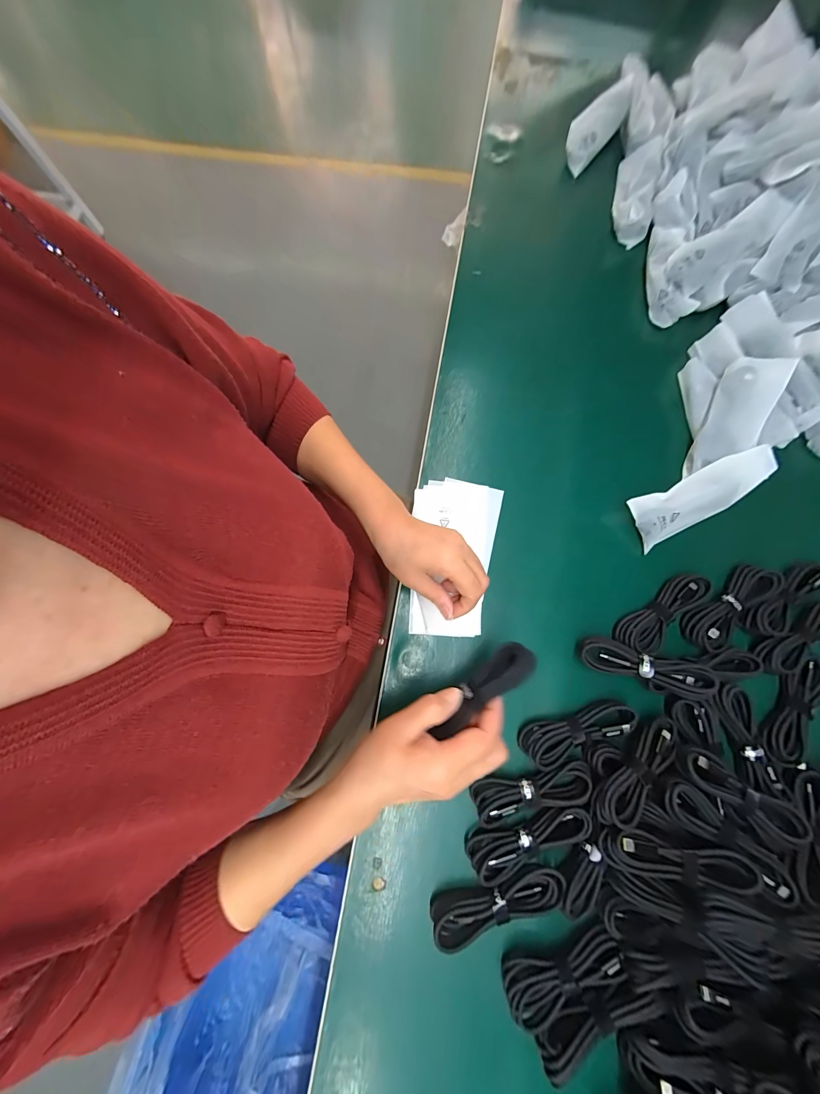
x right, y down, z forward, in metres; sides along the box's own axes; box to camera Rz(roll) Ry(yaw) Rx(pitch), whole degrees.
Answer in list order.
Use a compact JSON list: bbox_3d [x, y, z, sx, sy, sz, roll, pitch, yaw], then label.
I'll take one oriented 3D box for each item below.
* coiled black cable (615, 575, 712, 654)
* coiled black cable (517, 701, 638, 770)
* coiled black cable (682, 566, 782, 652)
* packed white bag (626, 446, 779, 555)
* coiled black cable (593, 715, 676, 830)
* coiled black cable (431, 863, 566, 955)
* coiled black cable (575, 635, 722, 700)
[{"bbox_3d":[0.256,0.068,0.352,0.110,0.013,0.037,-38,79,-8],"label":"coiled black cable"},{"bbox_3d":[0.158,0.176,0.328,0.106,0.018,0.036,-17,77,-3],"label":"coiled black cable"},{"bbox_3d":[0.329,0.062,0.355,0.108,0.017,0.047,-36,79,-7],"label":"coiled black cable"},{"bbox_3d":[0.309,-0.054,0.362,0.149,0.018,0.051,-25,94,1],"label":"packed white bag"},{"bbox_3d":[0.204,0.197,0.307,0.109,0.015,0.032,-36,78,-22],"label":"coiled black cable"},{"bbox_3d":[0.075,0.307,0.299,0.114,0.019,0.029,-16,77,-3],"label":"coiled black cable"},{"bbox_3d":[0.220,0.114,0.331,0.113,0.029,0.031,14,77,17],"label":"coiled black cable"}]

